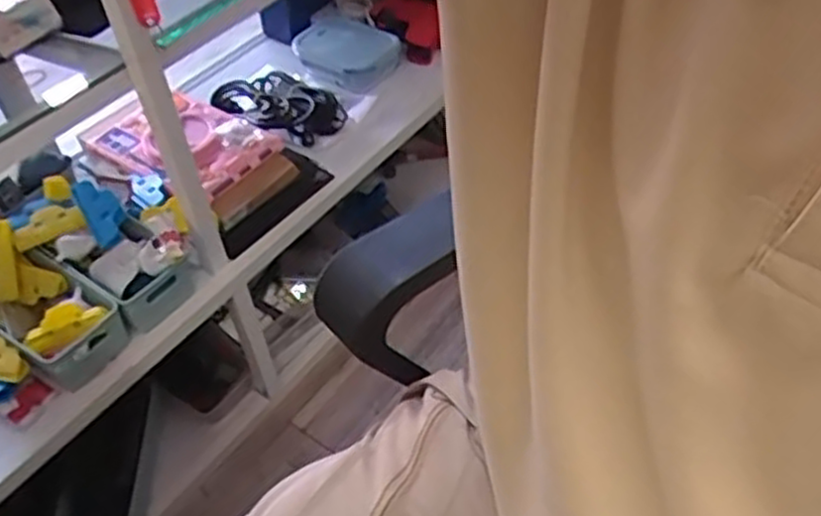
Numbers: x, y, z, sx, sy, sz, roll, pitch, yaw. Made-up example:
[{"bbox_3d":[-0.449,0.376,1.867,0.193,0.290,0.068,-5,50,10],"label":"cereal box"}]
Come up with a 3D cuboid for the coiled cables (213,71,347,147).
[{"bbox_3d":[-0.217,-0.249,1.218,0.217,0.042,0.138,31,56,29],"label":"coiled cables"}]

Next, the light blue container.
[{"bbox_3d":[-0.108,-0.360,1.299,0.142,0.043,0.189,-34,53,-25],"label":"light blue container"}]

